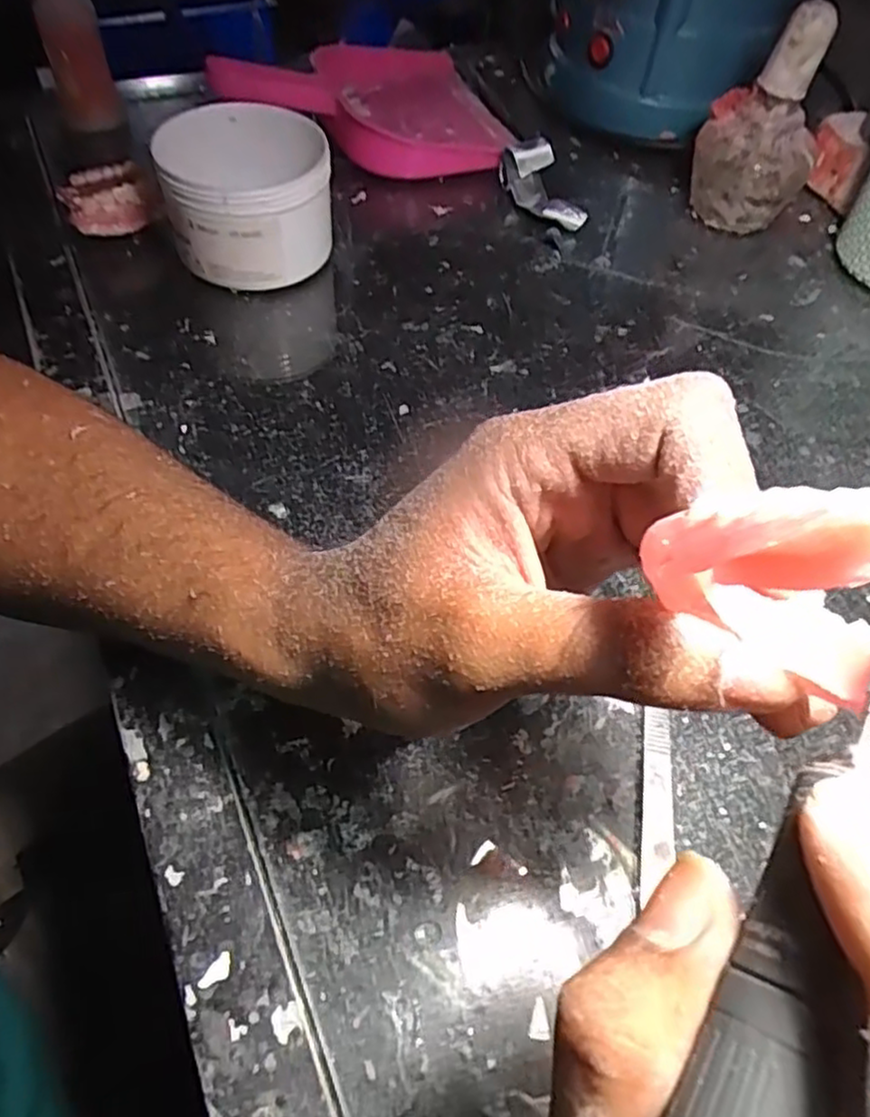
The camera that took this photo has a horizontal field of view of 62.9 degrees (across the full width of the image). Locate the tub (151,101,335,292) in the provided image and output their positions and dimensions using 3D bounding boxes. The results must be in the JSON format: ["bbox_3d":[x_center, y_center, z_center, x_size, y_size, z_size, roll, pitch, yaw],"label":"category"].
[{"bbox_3d":[-0.106,-0.210,0.408,0.088,0.068,0.107,-5,56,-8],"label":"tub"}]

